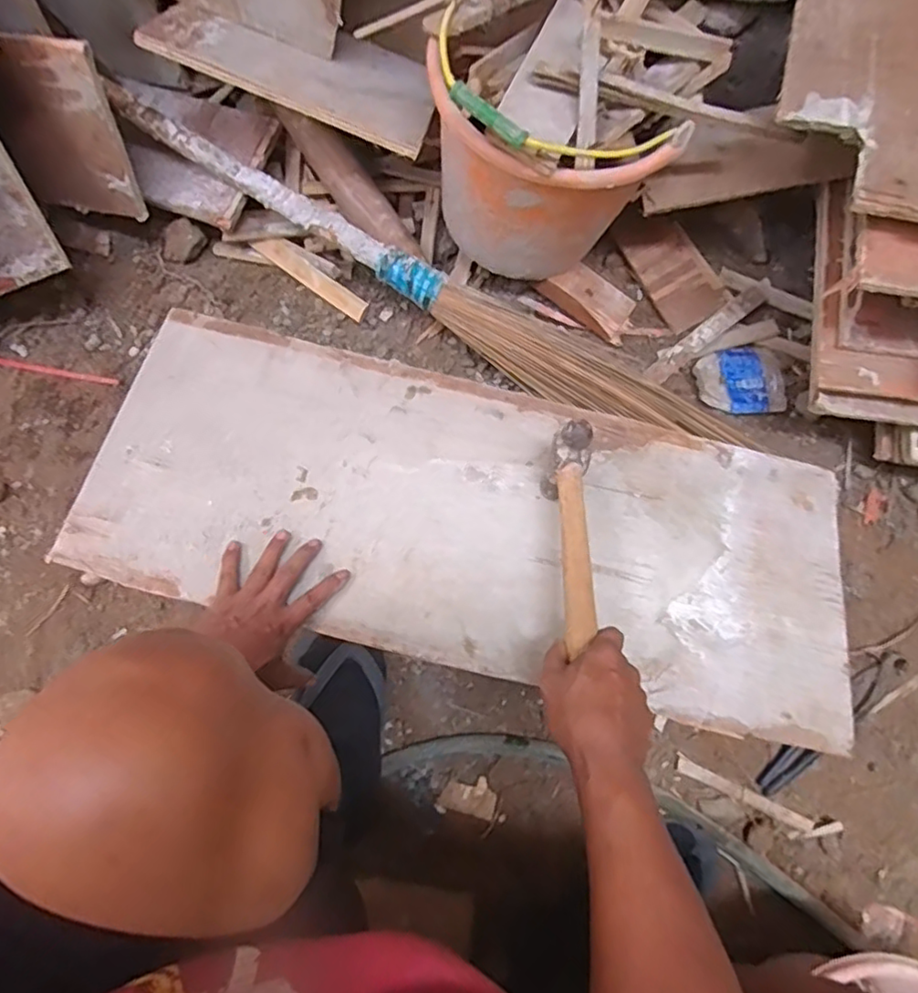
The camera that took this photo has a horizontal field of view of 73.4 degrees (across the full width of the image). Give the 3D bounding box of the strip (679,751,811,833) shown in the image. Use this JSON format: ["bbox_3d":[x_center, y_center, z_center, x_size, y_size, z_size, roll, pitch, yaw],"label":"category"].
[{"bbox_3d":[0.335,0.350,0.723,0.165,0.006,0.019,23,77,8],"label":"strip"}]

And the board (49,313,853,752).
[{"bbox_3d":[0.021,0.018,0.663,0.791,0.014,0.313,14,68,0],"label":"board"}]

